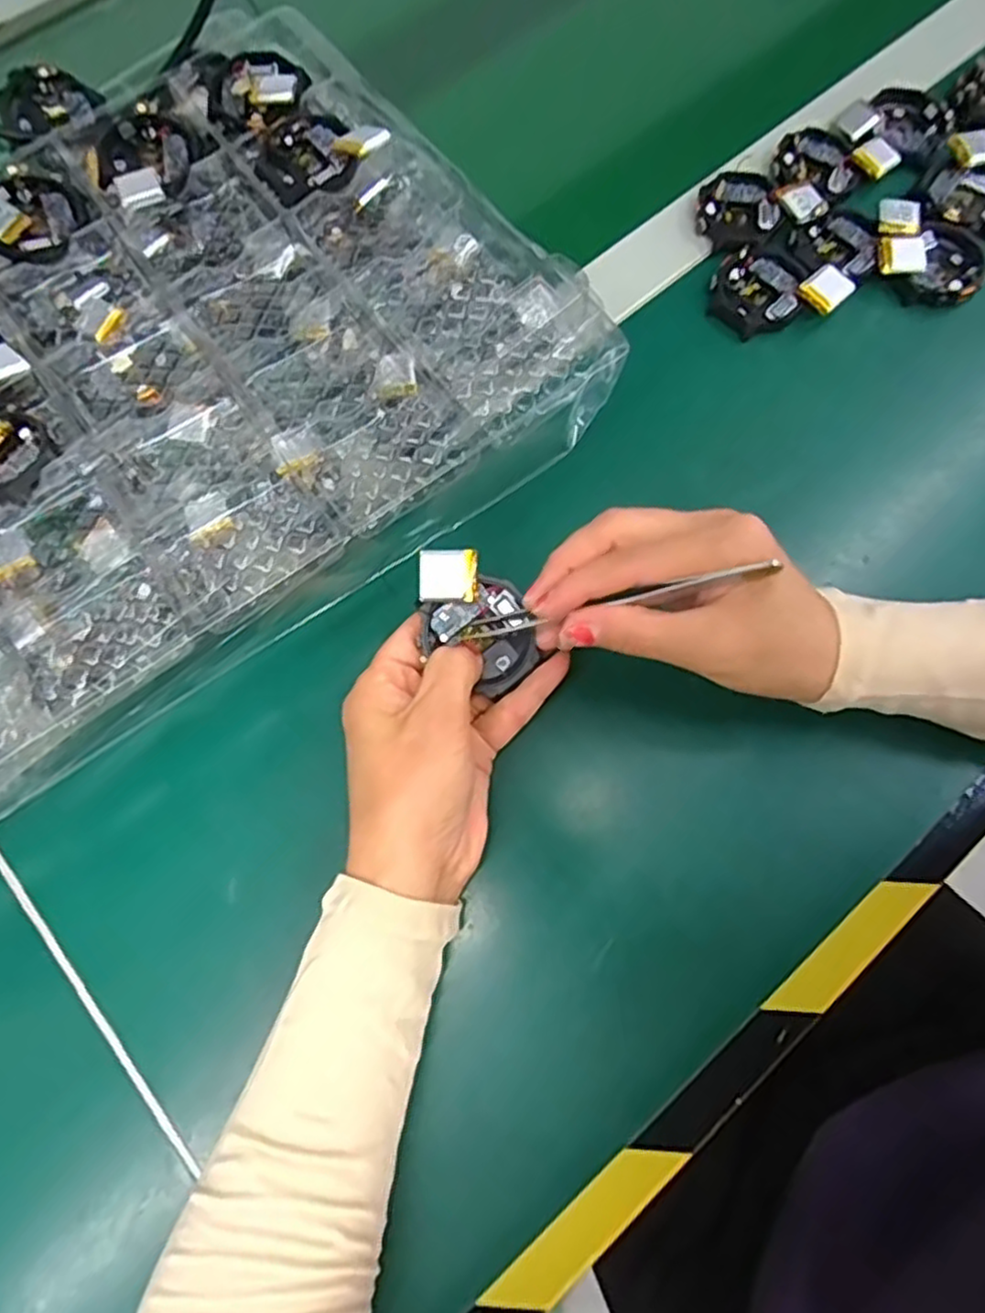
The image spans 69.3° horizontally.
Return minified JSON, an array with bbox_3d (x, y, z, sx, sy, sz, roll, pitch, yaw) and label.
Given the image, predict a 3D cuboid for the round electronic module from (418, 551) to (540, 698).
[{"bbox_3d":[-0.008,-0.015,0.292,0.058,0.014,0.042,31,99,-14],"label":"round electronic module"}]

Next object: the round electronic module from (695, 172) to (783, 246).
[{"bbox_3d":[0.138,-0.252,0.402,0.043,0.013,0.049,-3,72,-1],"label":"round electronic module"}]

